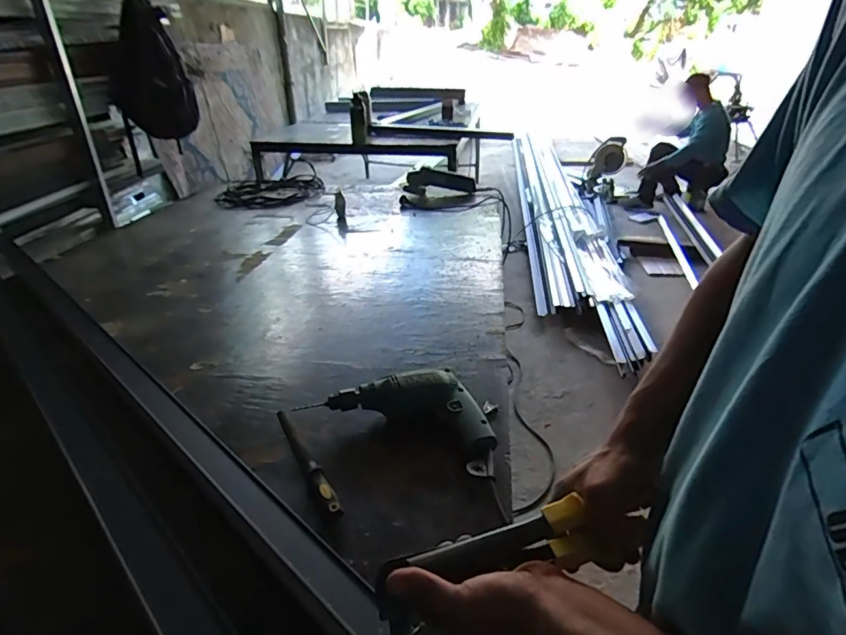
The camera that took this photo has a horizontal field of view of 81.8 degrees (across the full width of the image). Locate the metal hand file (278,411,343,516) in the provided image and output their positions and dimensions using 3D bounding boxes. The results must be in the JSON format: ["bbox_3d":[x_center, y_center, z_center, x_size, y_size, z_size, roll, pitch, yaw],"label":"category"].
[{"bbox_3d":[-0.153,0.175,0.627,0.017,0.024,0.229,-17,32,-27],"label":"metal hand file"}]

